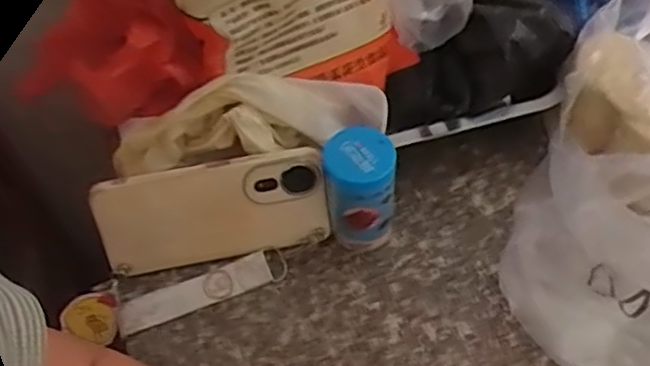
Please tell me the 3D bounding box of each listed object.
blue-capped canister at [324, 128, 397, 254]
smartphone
[{"bbox_3d":[0.026,0.007,0.502,0.049,0.093,0.045,-3,53,2],"label":"blue-capped canister"},{"bbox_3d":[-0.082,0.024,0.505,0.165,0.078,0.009,-9,32,-2],"label":"smartphone"}]

